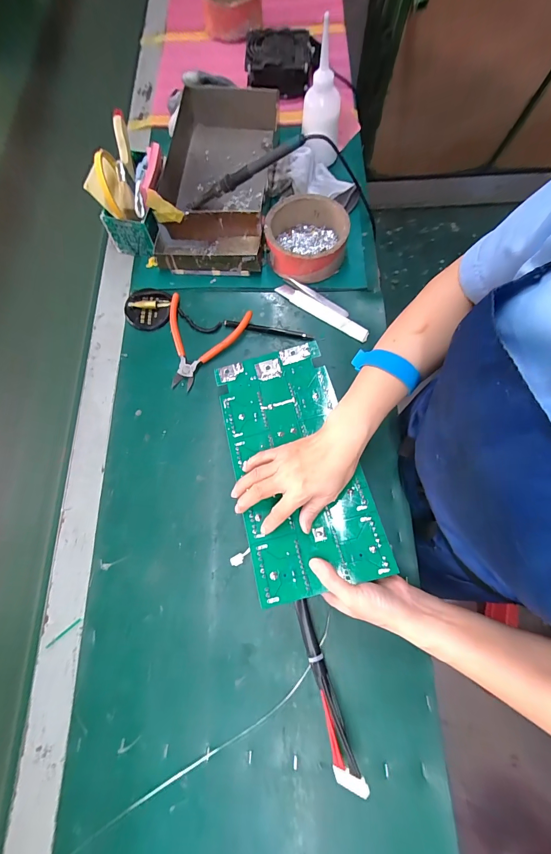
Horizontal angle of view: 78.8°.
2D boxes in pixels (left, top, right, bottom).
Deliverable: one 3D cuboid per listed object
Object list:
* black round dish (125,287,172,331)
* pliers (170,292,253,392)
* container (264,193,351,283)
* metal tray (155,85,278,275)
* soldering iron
[{"bbox_3d":[-0.193,-0.181,0.507,0.064,0.016,0.066,-1,73,2],"label":"black round dish"},{"bbox_3d":[-0.116,-0.121,0.484,0.126,0.024,0.131,19,74,8],"label":"pliers"},{"bbox_3d":[0.047,-0.287,0.512,0.114,0.052,0.114,-1,73,2],"label":"container"},{"bbox_3d":[-0.100,-0.410,0.547,0.180,0.062,0.326,4,73,3],"label":"metal tray"},{"bbox_3d":[-0.053,-0.382,0.510,0.207,0.026,0.018,-13,71,25],"label":"soldering iron"}]

